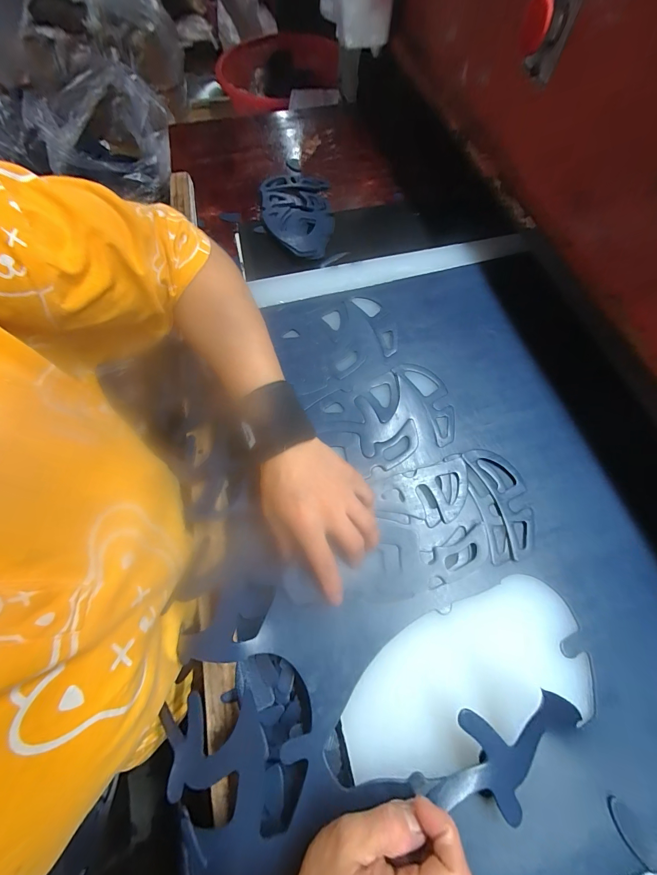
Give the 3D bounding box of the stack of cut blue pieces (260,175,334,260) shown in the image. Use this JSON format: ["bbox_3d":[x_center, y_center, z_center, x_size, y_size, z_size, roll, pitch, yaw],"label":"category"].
[{"bbox_3d":[-0.054,-0.382,0.550,0.117,0.028,0.210,-4,69,0],"label":"stack of cut blue pieces"}]

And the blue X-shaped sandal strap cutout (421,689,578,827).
[{"bbox_3d":[0.130,0.221,0.231,0.128,0.015,0.064,-10,70,-20],"label":"blue X-shaped sandal strap cutout"}]

